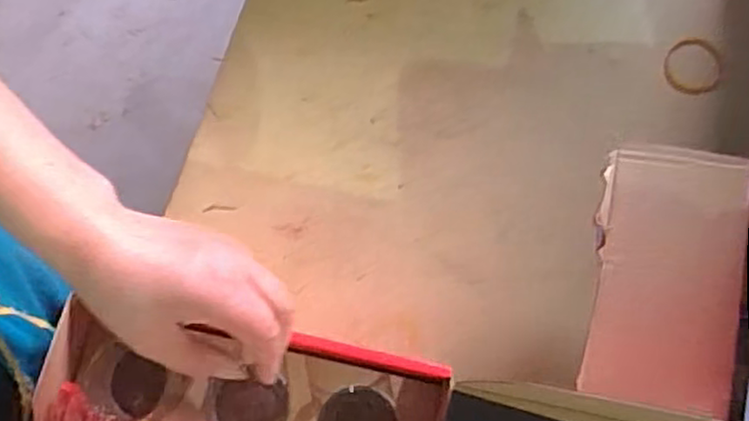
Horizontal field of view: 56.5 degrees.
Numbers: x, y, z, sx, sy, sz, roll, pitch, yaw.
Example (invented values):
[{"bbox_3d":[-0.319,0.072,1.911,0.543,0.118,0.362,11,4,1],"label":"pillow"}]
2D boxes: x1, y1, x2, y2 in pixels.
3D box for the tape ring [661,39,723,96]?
[{"bbox_3d":[0.305,-0.138,0.667,0.054,0.008,0.055,0,74,1],"label":"tape ring"}]

